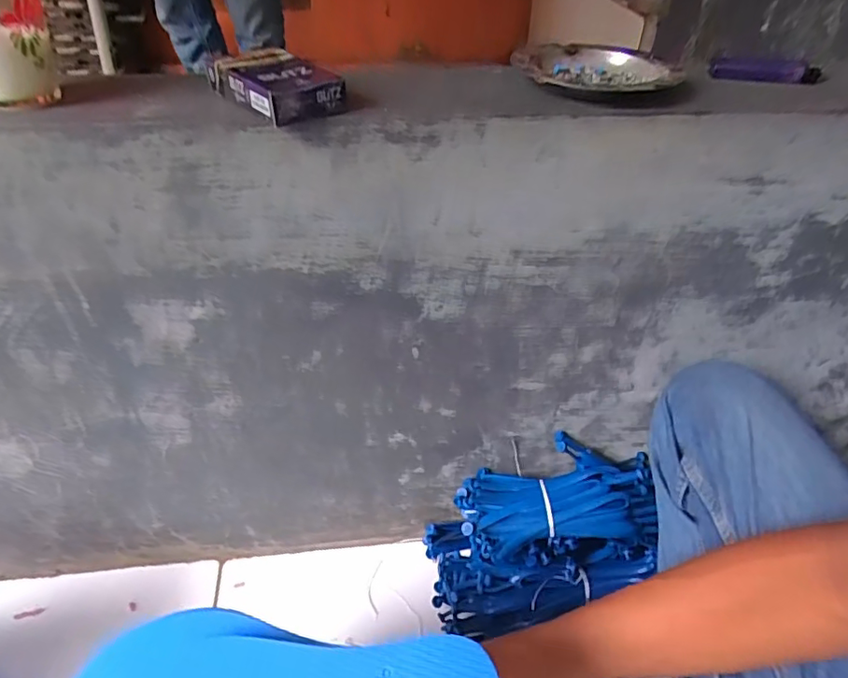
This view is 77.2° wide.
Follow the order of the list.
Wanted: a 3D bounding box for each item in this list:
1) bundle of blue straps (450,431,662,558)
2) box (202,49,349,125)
[{"bbox_3d":[0.147,0.166,0.567,0.217,0.058,0.095,-3,43,-5],"label":"bundle of blue straps"},{"bbox_3d":[-0.097,-0.168,0.349,0.052,0.021,0.093,-29,51,-29],"label":"box"}]

